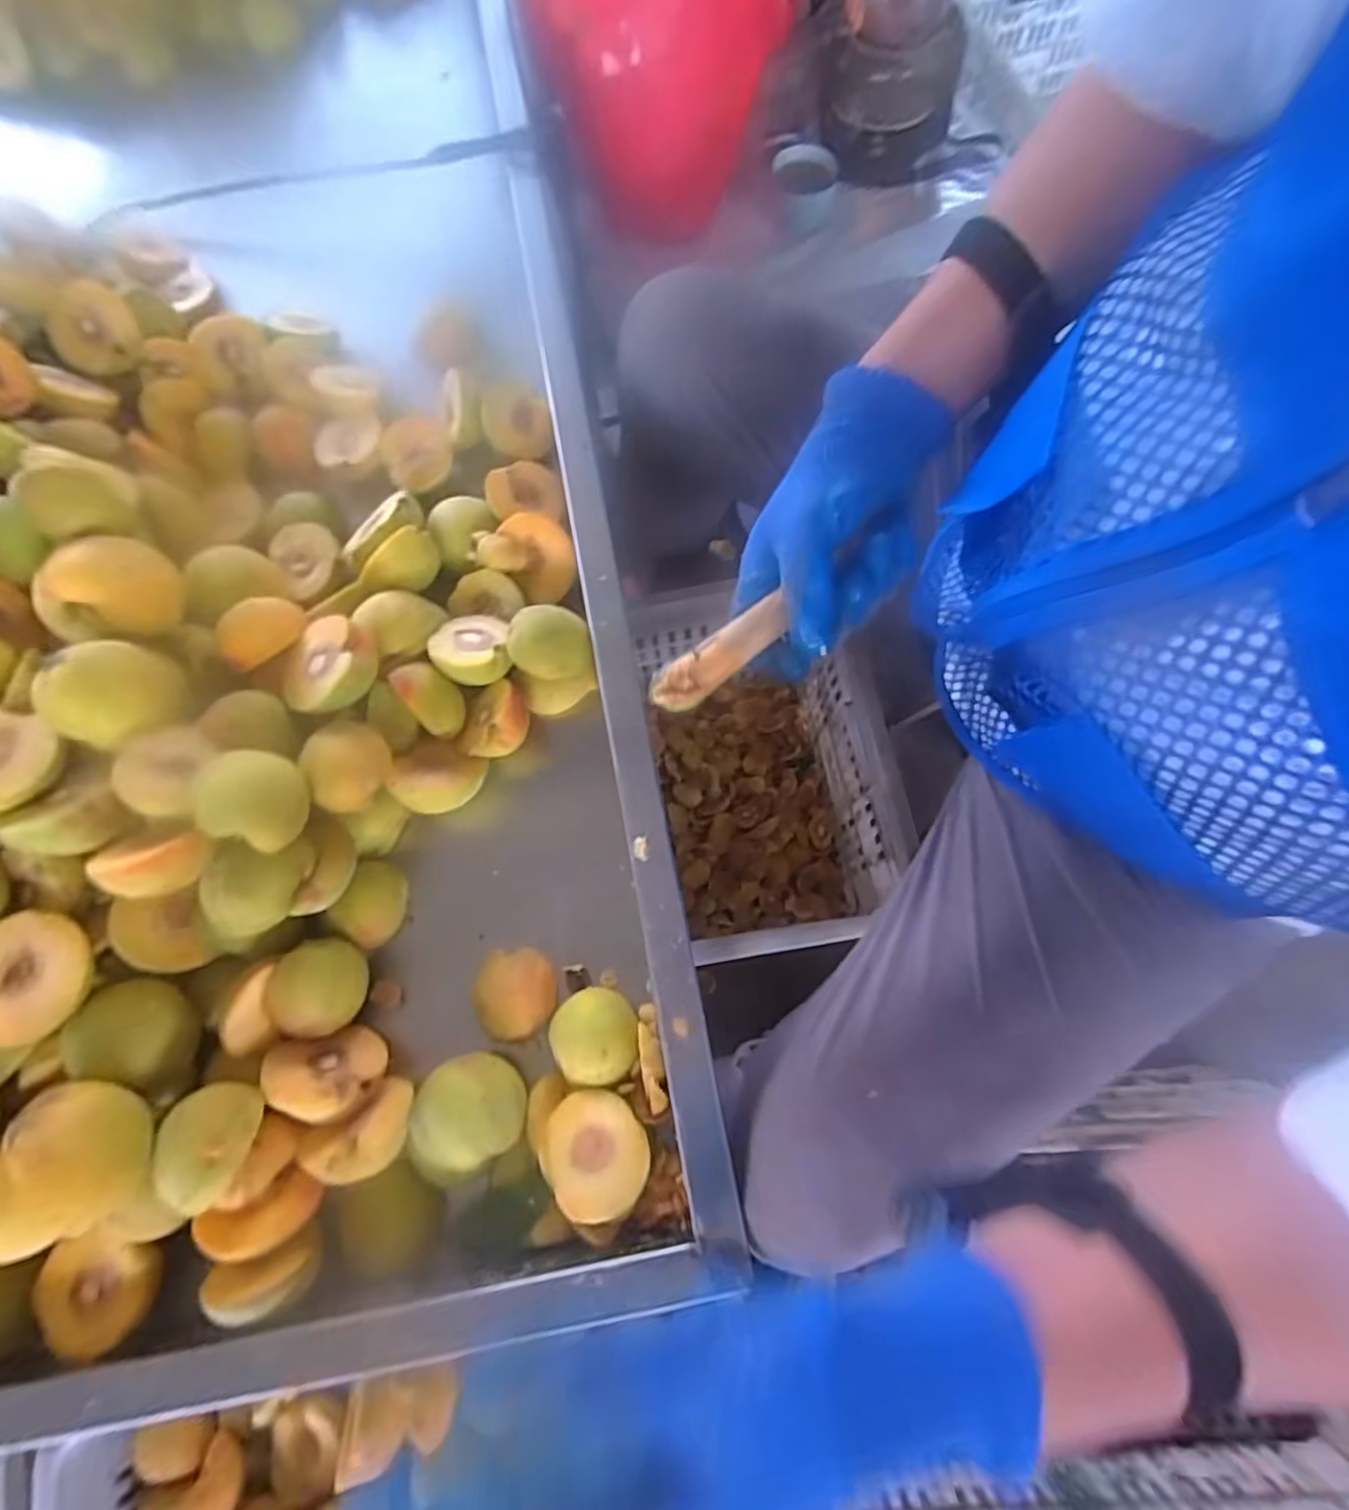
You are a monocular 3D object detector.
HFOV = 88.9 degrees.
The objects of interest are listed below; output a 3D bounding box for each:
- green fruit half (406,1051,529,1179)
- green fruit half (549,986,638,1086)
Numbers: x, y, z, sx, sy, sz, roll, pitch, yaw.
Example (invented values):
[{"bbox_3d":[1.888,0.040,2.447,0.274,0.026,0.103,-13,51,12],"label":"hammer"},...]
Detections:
[{"bbox_3d":[-0.126,0.215,0.409,0.073,0.036,0.058,-34,74,-9],"label":"green fruit half"},{"bbox_3d":[-0.050,0.175,0.431,0.051,0.025,0.055,-1,72,2],"label":"green fruit half"}]

